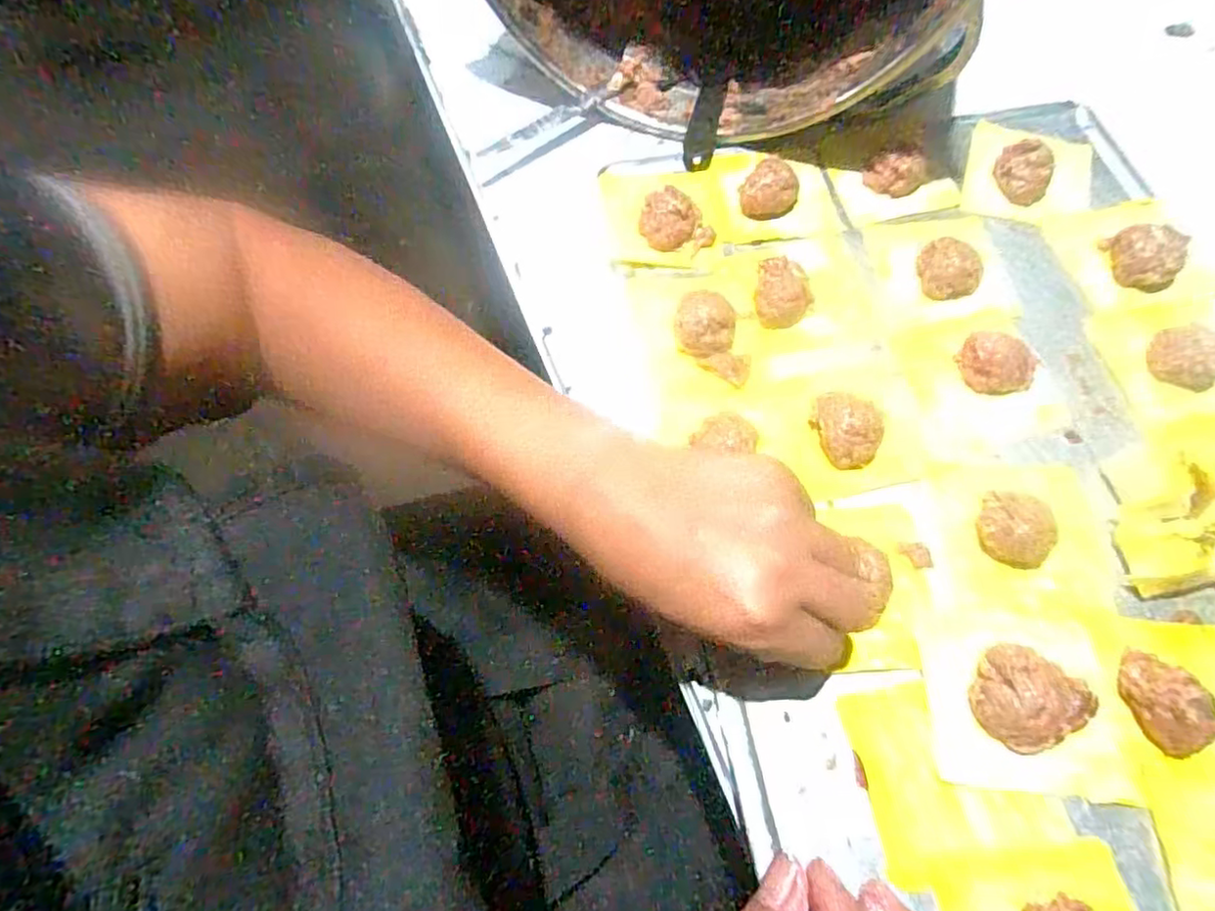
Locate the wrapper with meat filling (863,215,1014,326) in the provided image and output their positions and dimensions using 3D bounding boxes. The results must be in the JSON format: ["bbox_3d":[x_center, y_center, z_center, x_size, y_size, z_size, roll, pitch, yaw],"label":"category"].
[{"bbox_3d":[0.194,-0.115,0.370,0.073,0.018,0.075,-3,64,-2],"label":"wrapper with meat filling"}]

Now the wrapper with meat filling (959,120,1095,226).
[{"bbox_3d":[0.268,-0.179,0.396,0.079,0.021,0.075,18,66,8],"label":"wrapper with meat filling"}]

